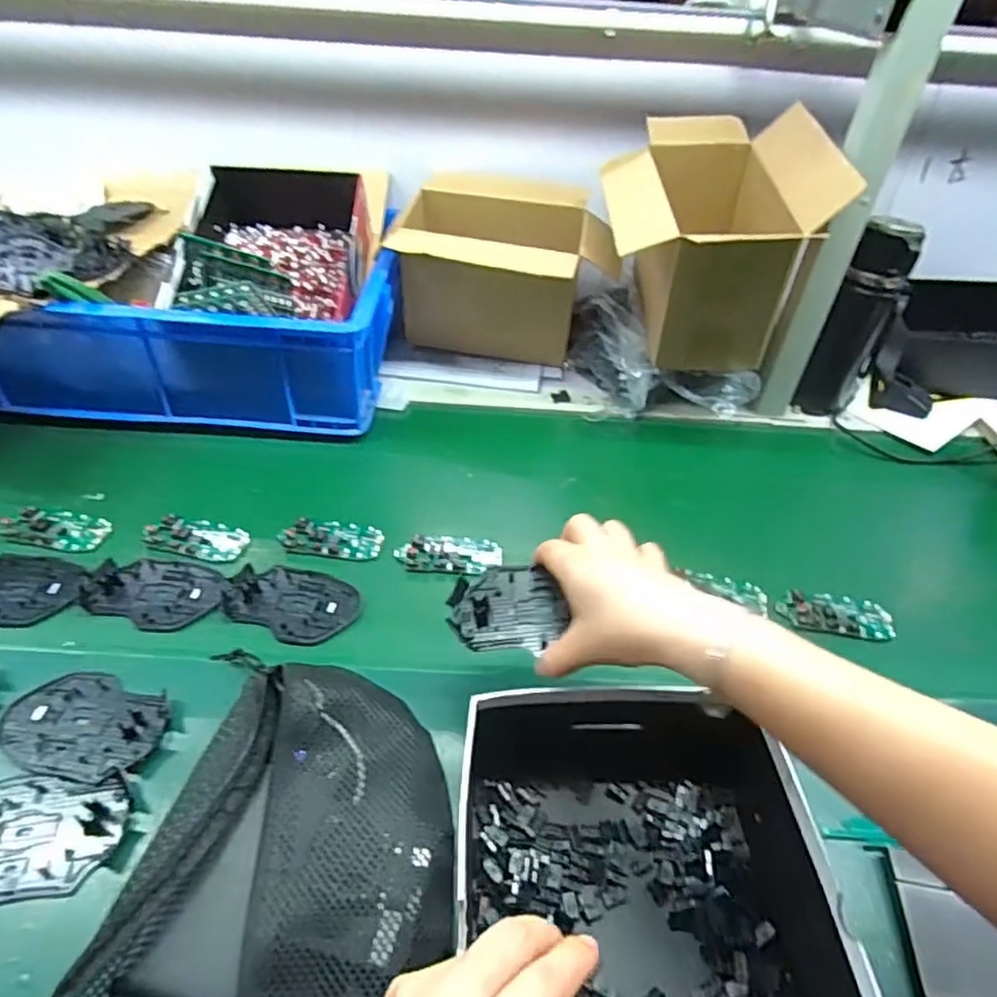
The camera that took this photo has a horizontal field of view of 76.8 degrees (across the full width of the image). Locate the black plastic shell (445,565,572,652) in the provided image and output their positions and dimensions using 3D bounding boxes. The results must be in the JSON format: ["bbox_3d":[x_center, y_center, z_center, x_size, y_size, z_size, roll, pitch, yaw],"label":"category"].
[{"bbox_3d":[0.006,0.076,0.443,0.078,0.019,0.064,7,42,1],"label":"black plastic shell"}]

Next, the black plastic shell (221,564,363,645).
[{"bbox_3d":[-0.180,0.089,0.554,0.112,0.008,0.072,18,43,12],"label":"black plastic shell"}]

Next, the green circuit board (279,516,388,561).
[{"bbox_3d":[-0.162,0.037,0.610,0.096,0.011,0.048,5,42,-2],"label":"green circuit board"}]

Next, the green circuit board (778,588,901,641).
[{"bbox_3d":[0.309,0.105,0.576,0.097,0.011,0.047,11,41,7],"label":"green circuit board"}]

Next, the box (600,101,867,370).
[{"bbox_3d":[0.238,-0.308,0.752,0.227,0.223,0.271,6,41,1],"label":"box"}]

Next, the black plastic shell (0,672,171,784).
[{"bbox_3d":[-0.298,0.160,0.452,0.112,0.013,0.073,14,42,9],"label":"black plastic shell"}]

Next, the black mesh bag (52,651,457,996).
[{"bbox_3d":[-0.121,0.232,0.360,0.177,0.059,0.273,13,42,7],"label":"black mesh bag"}]

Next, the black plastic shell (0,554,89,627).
[{"bbox_3d":[-0.423,0.076,0.548,0.118,0.010,0.070,12,42,7],"label":"black plastic shell"}]

